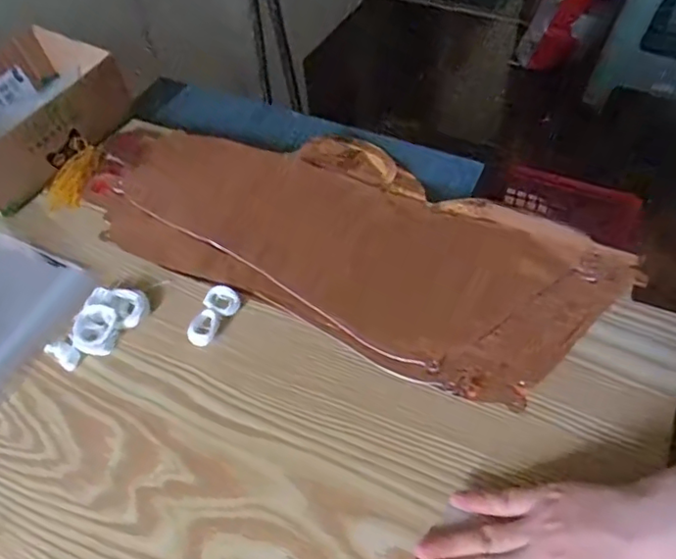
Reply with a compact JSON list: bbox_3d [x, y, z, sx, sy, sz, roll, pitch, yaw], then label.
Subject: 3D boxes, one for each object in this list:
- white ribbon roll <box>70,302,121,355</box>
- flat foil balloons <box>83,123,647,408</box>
[{"bbox_3d":[-0.187,0.040,0.452,0.038,0.014,0.036,-2,54,3],"label":"white ribbon roll"},{"bbox_3d":[-0.004,-0.051,0.508,0.452,0.014,0.202,22,58,19],"label":"flat foil balloons"}]

